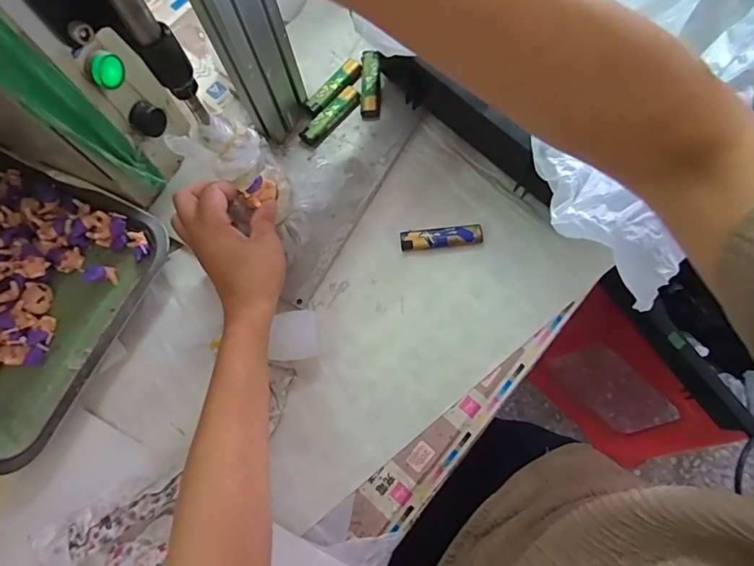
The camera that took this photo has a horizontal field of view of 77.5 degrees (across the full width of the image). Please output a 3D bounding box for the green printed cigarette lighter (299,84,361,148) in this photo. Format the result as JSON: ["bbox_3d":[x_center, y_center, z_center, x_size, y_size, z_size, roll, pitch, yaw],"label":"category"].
[{"bbox_3d":[-0.050,-0.181,0.510,0.022,0.012,0.079,42,78,13],"label":"green printed cigarette lighter"}]

